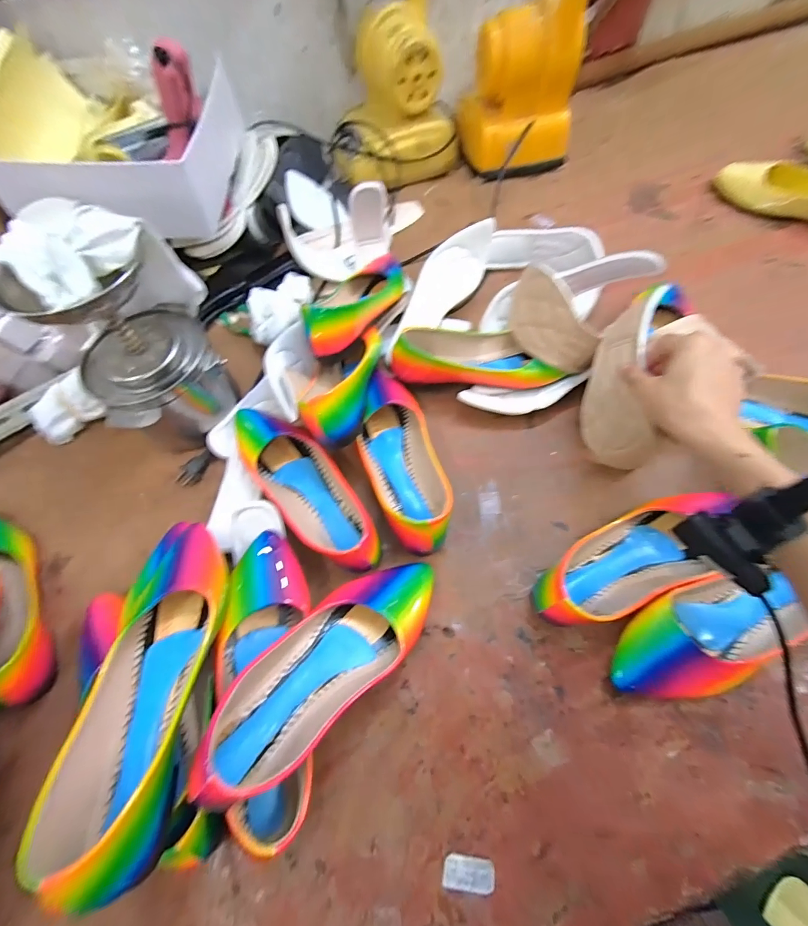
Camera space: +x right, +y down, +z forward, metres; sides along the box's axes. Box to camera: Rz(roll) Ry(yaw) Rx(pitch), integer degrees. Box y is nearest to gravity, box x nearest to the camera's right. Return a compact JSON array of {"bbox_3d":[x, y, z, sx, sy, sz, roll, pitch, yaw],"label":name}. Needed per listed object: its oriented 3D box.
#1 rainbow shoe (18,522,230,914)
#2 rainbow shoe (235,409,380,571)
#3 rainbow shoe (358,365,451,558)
[{"bbox_3d":[-0.198,0.166,0.314,0.093,0.060,0.255,-10,44,-1],"label":"rainbow shoe"},{"bbox_3d":[-0.111,0.022,0.446,0.085,0.050,0.241,-39,67,-15],"label":"rainbow shoe"},{"bbox_3d":[-0.008,-0.010,0.456,0.084,0.058,0.239,-15,63,-4],"label":"rainbow shoe"}]

